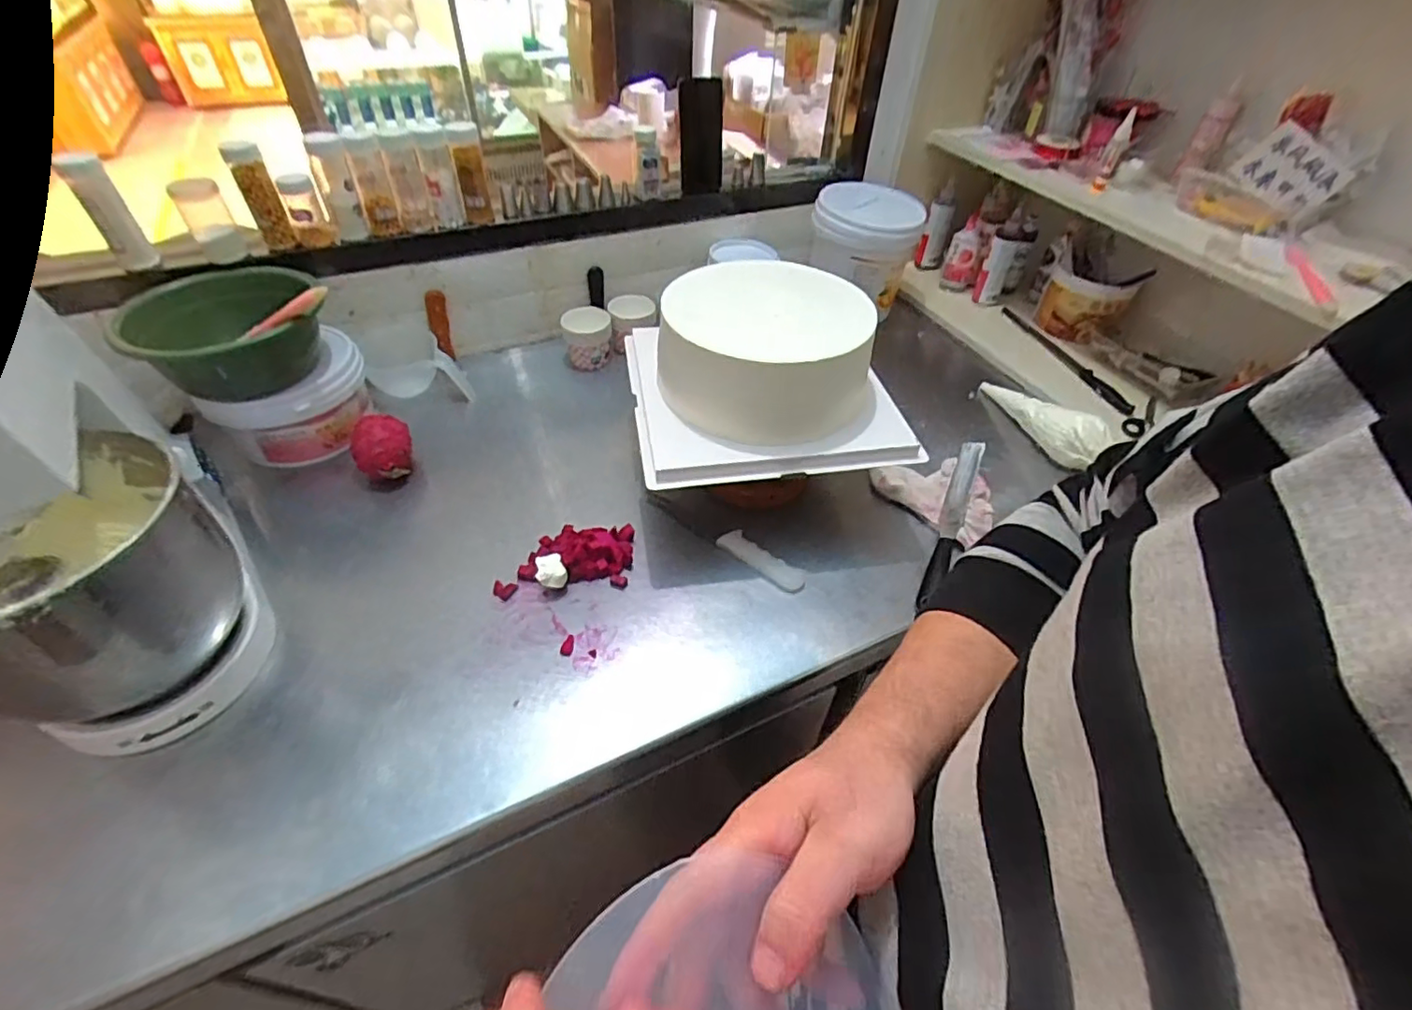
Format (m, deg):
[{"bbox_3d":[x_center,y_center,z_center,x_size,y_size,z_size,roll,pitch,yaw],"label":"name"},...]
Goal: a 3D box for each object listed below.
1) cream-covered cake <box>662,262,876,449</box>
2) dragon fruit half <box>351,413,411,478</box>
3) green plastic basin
[{"bbox_3d":[0.071,-0.187,0.759,0.250,0.130,0.219,7,45,4],"label":"cream-covered cake"},{"bbox_3d":[-0.443,-0.070,0.831,0.077,0.089,0.068,-23,51,-24],"label":"dragon fruit half"},{"bbox_3d":[-0.607,-0.227,0.774,0.180,0.118,0.180,1,45,-1],"label":"green plastic basin"}]

